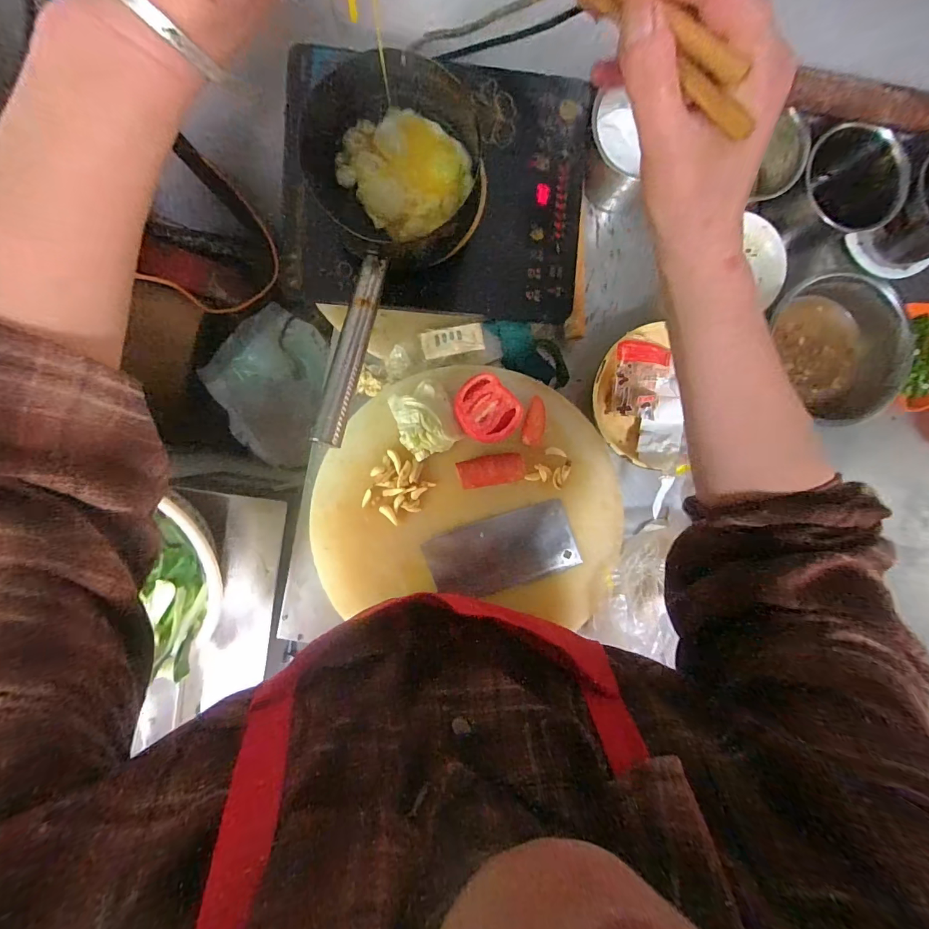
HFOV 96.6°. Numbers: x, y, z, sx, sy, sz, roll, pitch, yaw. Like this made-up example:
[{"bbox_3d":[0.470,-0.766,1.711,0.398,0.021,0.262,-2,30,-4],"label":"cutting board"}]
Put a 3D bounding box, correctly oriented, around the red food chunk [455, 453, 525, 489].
[{"bbox_3d":[0.032,0.006,0.515,0.079,0.028,0.037,-10,96,-4],"label":"red food chunk"}]

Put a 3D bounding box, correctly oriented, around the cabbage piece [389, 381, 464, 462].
[{"bbox_3d":[-0.048,-0.056,0.513,0.071,0.030,0.085,-24,97,-2],"label":"cabbage piece"}]

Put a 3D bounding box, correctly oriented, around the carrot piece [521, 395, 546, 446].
[{"bbox_3d":[0.091,-0.056,0.530,0.031,0.015,0.063,8,95,-5],"label":"carrot piece"}]

